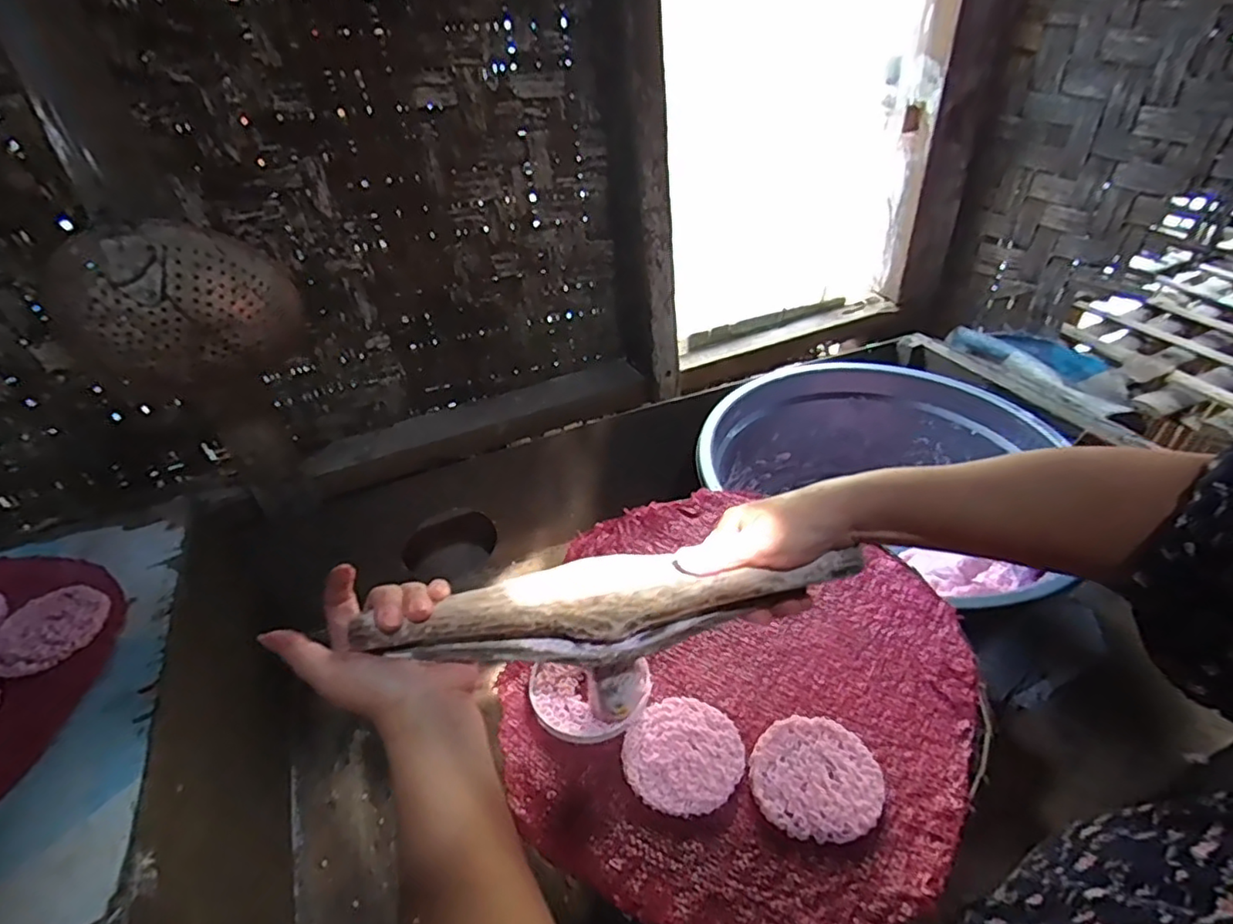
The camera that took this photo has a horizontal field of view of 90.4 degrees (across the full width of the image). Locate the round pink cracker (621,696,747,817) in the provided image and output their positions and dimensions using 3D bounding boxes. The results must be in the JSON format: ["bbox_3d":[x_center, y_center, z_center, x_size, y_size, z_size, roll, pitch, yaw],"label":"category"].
[{"bbox_3d":[0.045,0.194,0.411,0.076,0.004,0.077,-2,39,2],"label":"round pink cracker"}]

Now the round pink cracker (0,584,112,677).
[{"bbox_3d":[-0.453,0.132,0.487,0.080,0.005,0.078,16,43,23],"label":"round pink cracker"}]

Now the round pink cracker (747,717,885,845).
[{"bbox_3d":[0.127,0.199,0.391,0.077,0.010,0.077,-2,39,2],"label":"round pink cracker"}]

